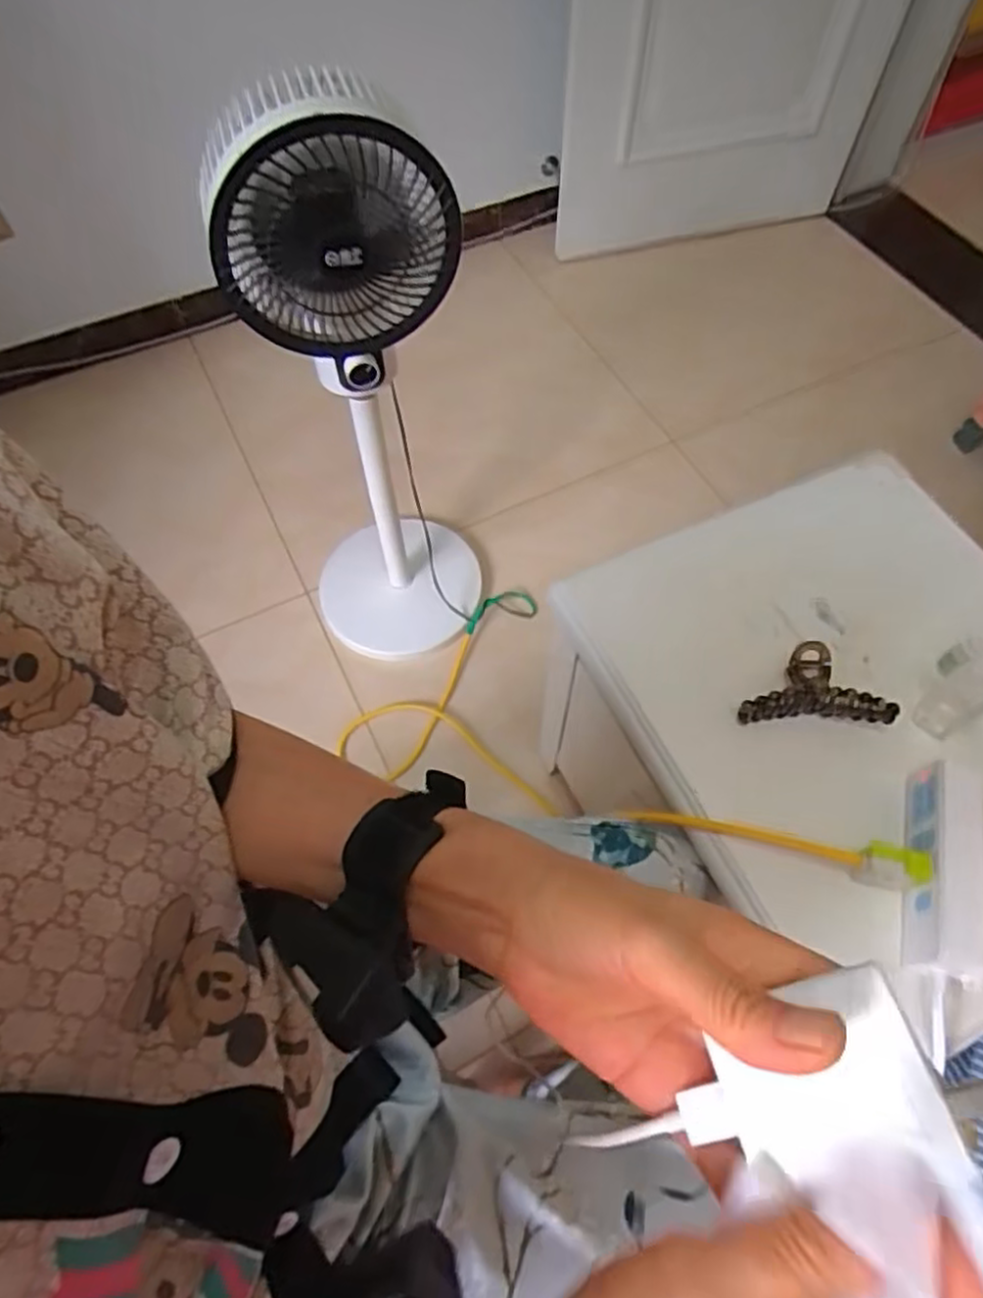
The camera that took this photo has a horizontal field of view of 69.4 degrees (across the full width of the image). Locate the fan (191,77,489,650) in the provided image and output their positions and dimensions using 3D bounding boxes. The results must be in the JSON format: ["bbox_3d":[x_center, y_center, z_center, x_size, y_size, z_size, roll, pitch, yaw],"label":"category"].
[{"bbox_3d":[-0.168,-0.290,0.925,0.250,0.775,0.270,-23,63,-11],"label":"fan"}]

